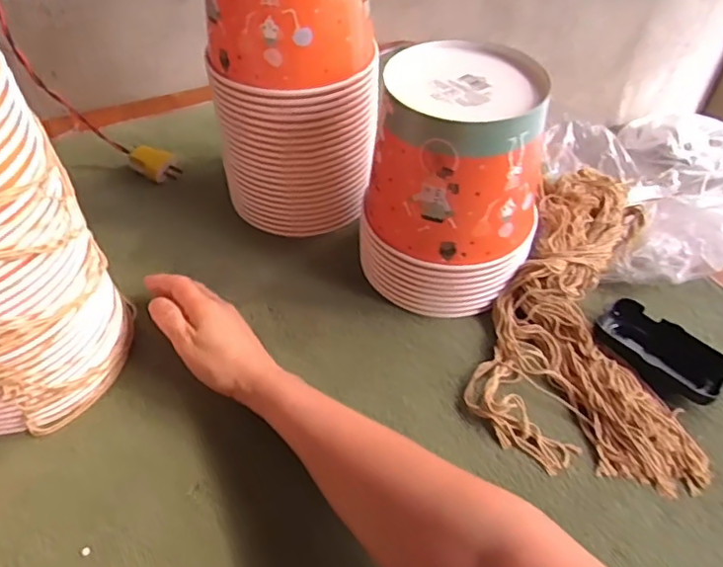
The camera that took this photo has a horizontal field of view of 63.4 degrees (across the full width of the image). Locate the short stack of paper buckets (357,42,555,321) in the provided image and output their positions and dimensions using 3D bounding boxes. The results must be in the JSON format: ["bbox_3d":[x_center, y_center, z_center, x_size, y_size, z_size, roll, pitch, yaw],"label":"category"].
[{"bbox_3d":[0.083,-0.085,0.528,0.154,0.199,0.137,15,48,13],"label":"short stack of paper buckets"}]

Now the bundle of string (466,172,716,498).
[{"bbox_3d":[0.212,0.011,0.539,0.183,0.060,0.329,12,48,10],"label":"bundle of string"}]

